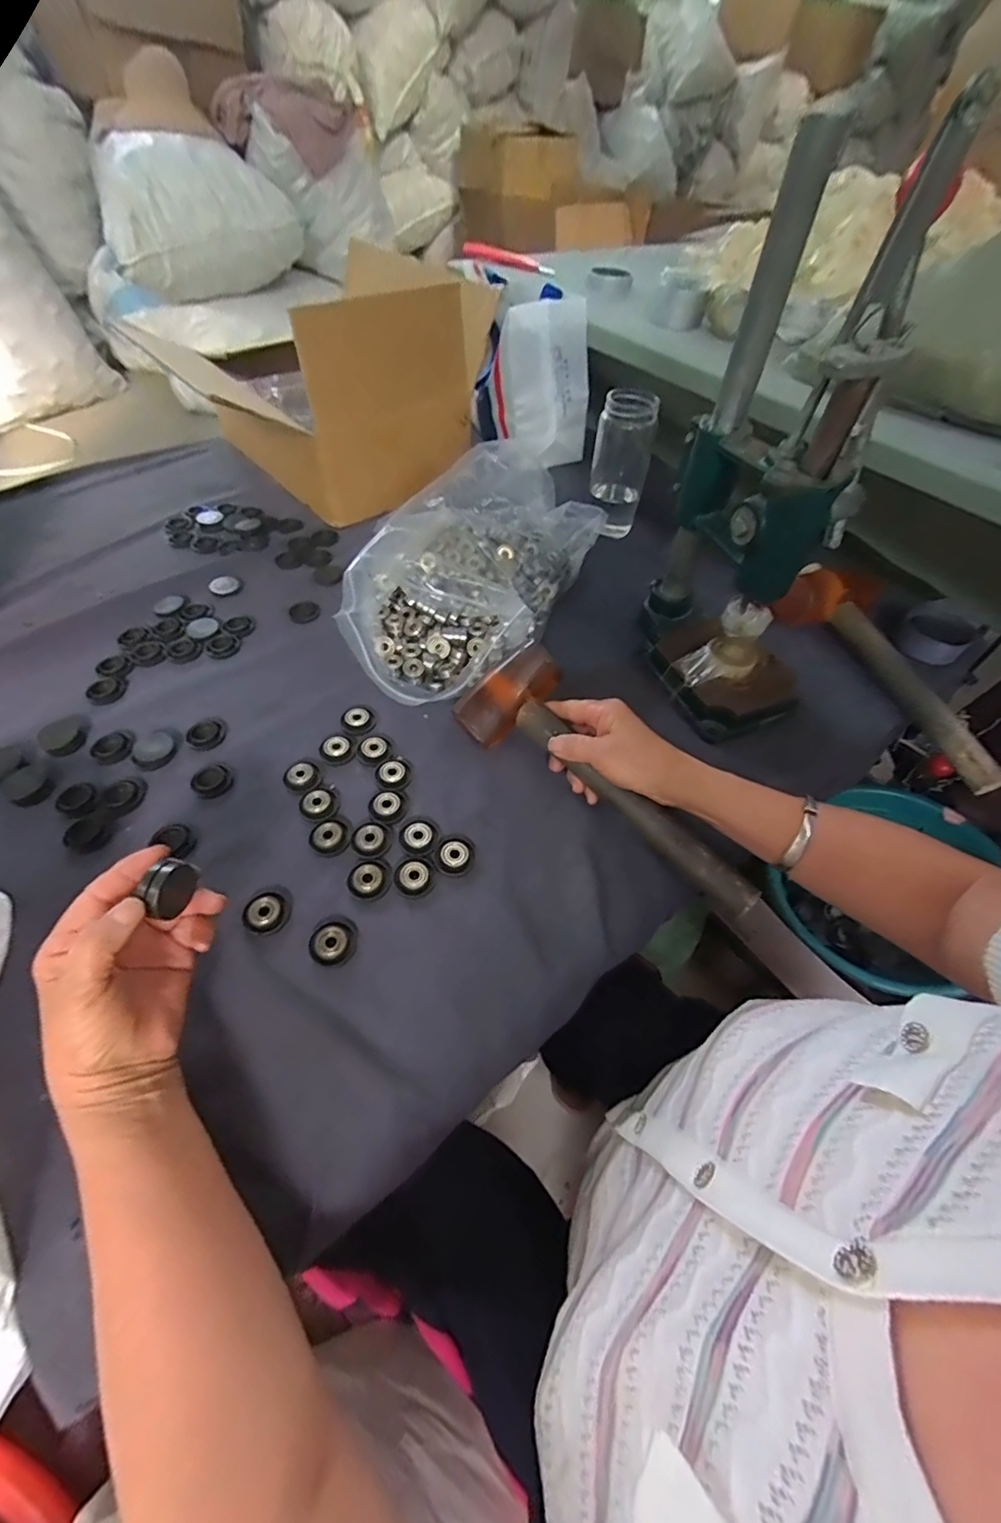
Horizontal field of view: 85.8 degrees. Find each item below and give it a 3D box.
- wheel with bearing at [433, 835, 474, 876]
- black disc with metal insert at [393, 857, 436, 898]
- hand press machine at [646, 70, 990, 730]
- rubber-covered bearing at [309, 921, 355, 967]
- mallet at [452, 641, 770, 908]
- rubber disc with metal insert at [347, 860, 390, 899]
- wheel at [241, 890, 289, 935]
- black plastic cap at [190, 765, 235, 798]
[{"bbox_3d":[-0.037,0.074,0.433,0.032,0.006,0.035,1,52,-2],"label":"wheel with bearing"},{"bbox_3d":[-0.067,0.089,0.419,0.030,0.006,0.031,1,52,-2],"label":"black disc with metal insert"},{"bbox_3d":[0.226,-0.215,0.438,0.160,0.354,0.176,16,53,9],"label":"hand press machine"},{"bbox_3d":[-0.121,0.129,0.385,0.030,0.009,0.031,1,52,-2],"label":"rubber-covered bearing"},{"bbox_3d":[0.094,0.008,0.459,0.286,0.050,0.095,38,61,16],"label":"mallet"},{"bbox_3d":[-0.102,0.091,0.416,0.030,0.007,0.026,-34,61,-26],"label":"rubber disc with metal insert"},{"bbox_3d":[-0.173,0.110,0.397,0.028,0.010,0.031,25,55,16],"label":"wheel"},{"bbox_3d":[-0.252,0.015,0.469,0.036,0.006,0.032,33,58,21],"label":"black plastic cap"}]

